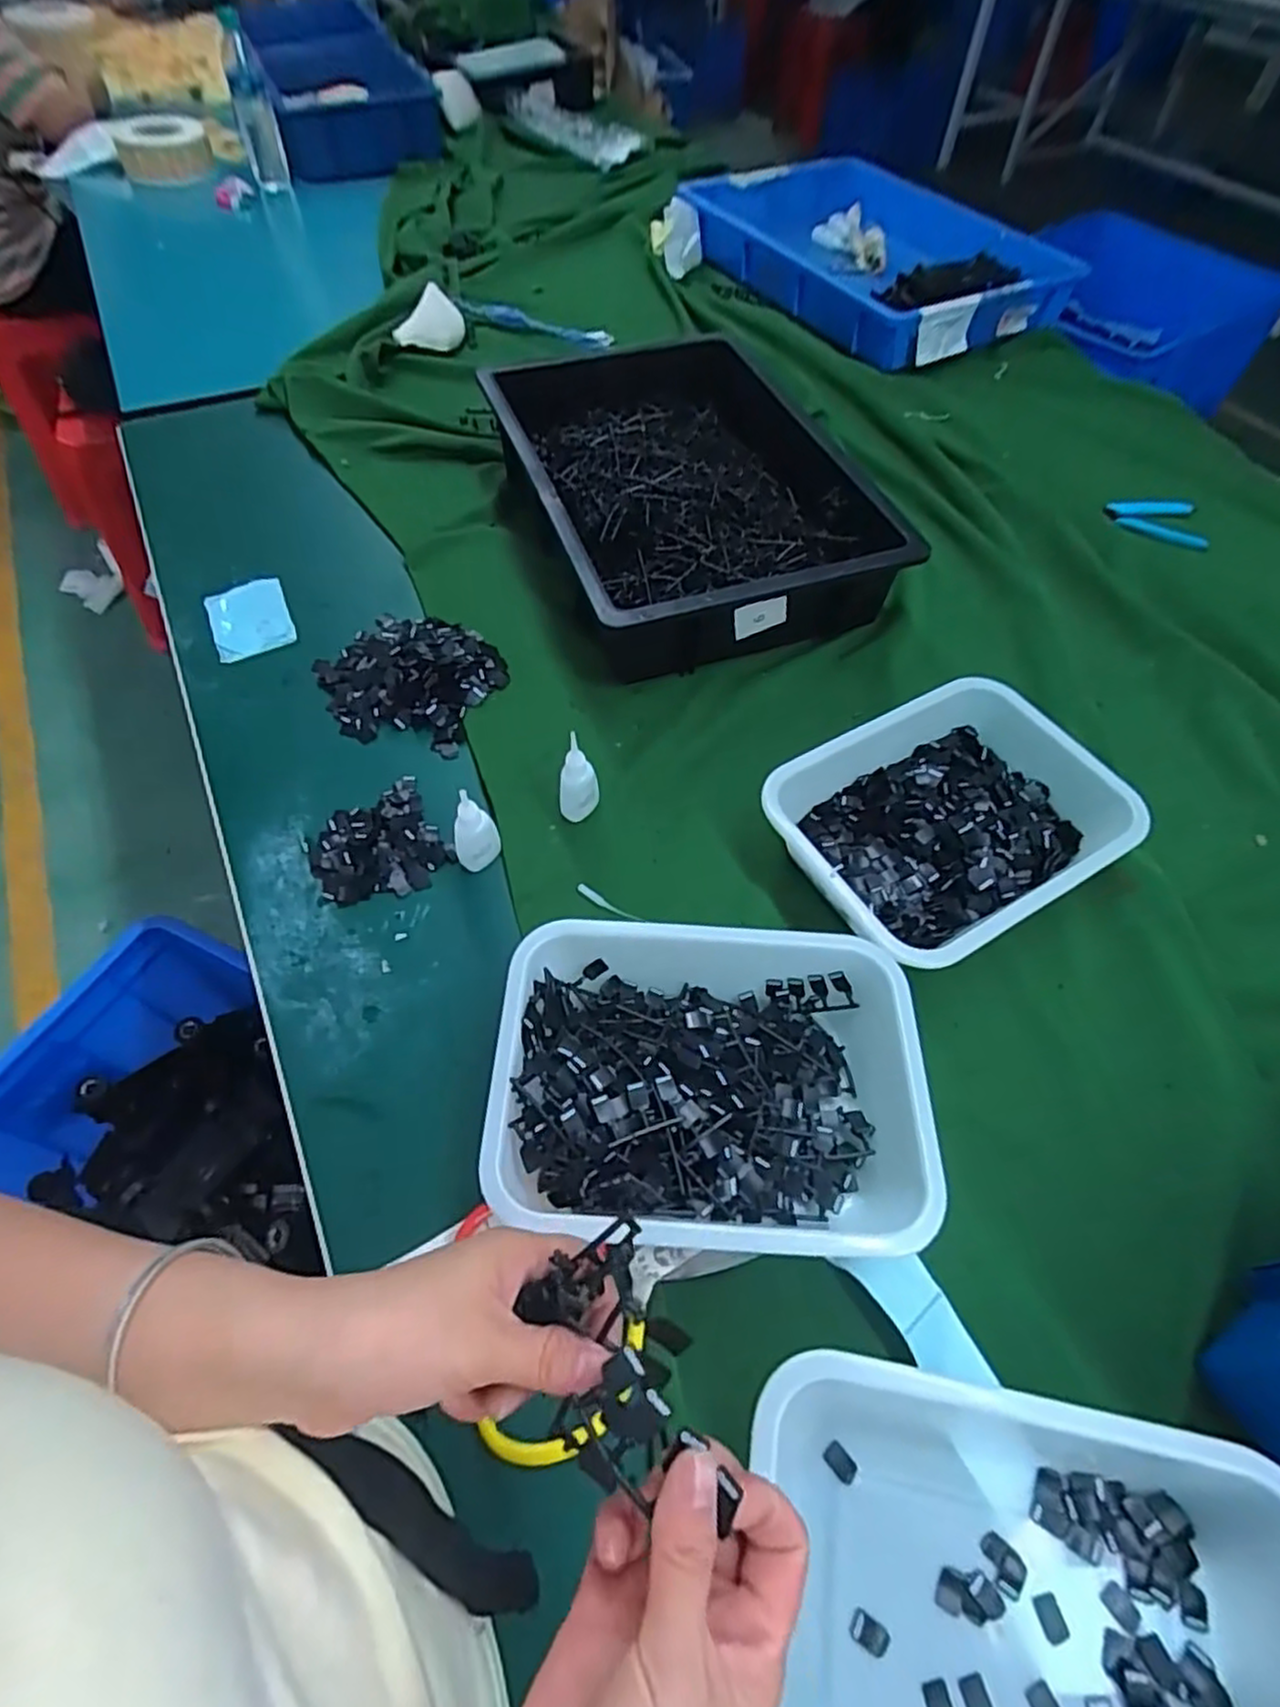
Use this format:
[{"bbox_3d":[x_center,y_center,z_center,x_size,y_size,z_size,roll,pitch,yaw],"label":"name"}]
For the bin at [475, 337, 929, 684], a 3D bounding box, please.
[{"bbox_3d":[0.042,-0.389,0.774,0.317,0.091,0.444,-17,59,-9],"label":"bin"}]

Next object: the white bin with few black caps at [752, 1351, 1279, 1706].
[{"bbox_3d":[0.166,0.349,0.314,0.245,0.066,0.192,9,58,7],"label":"white bin with few black caps"}]

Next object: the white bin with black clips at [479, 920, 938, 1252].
[{"bbox_3d":[0.043,0.139,0.448,0.249,0.066,0.183,2,58,3],"label":"white bin with black clips"}]

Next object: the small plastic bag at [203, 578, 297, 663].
[{"bbox_3d":[-0.389,-0.233,0.729,0.076,0.021,0.089,-22,60,-12],"label":"small plastic bag"}]

